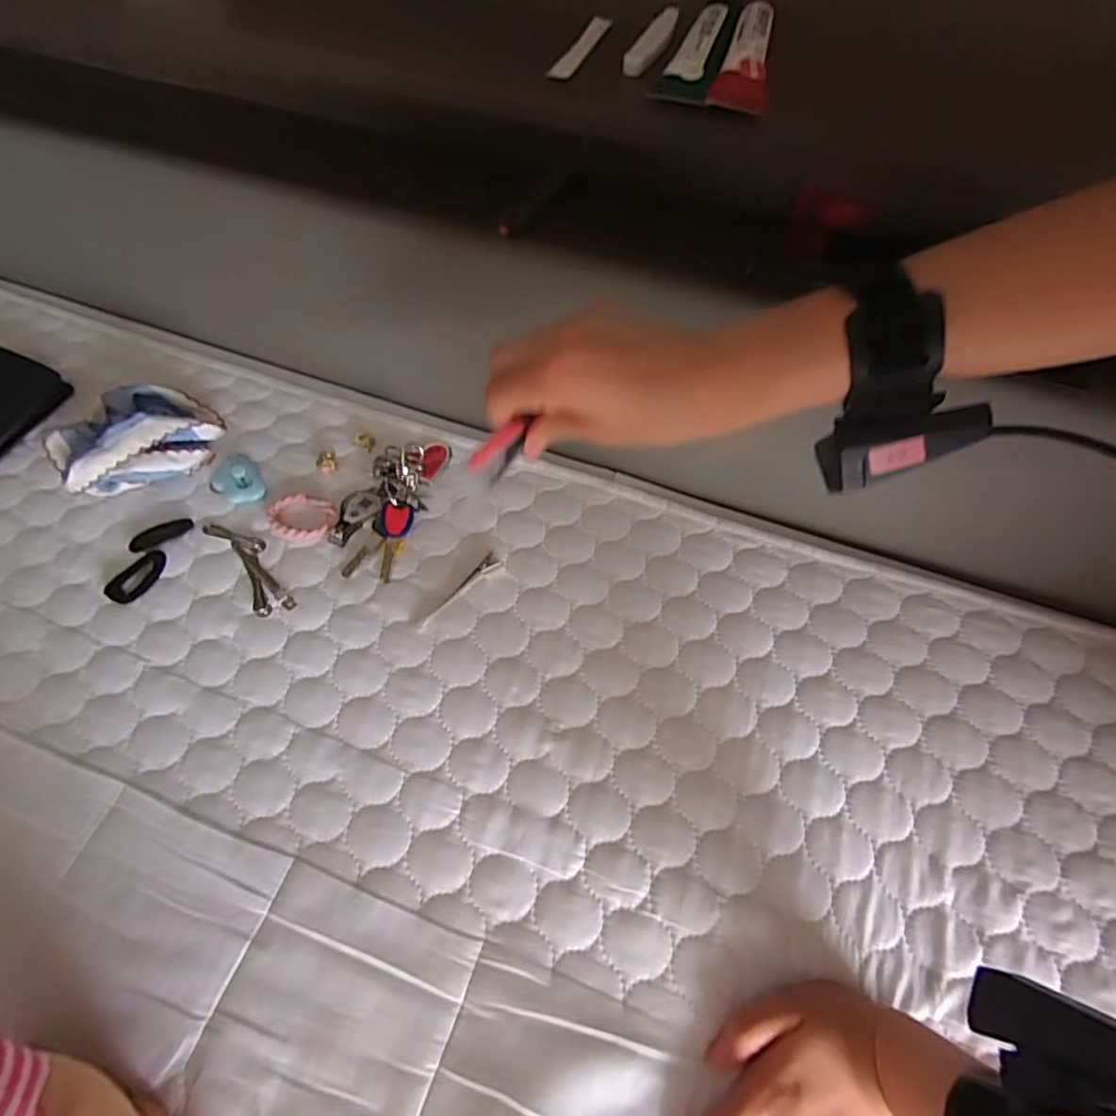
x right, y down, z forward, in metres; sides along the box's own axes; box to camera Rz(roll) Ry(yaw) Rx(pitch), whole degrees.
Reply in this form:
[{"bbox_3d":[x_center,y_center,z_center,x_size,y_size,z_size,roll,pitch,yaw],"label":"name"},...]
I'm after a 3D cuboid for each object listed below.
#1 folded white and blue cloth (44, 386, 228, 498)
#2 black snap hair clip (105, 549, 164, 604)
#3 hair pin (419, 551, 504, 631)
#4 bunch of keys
[{"bbox_3d":[-0.378,-0.111,0.520,0.114,0.059,0.129,37,67,19],"label":"folded white and blue cloth"},{"bbox_3d":[-0.343,0.013,0.480,0.030,0.007,0.049,28,64,15],"label":"black snap hair clip"},{"bbox_3d":[-0.078,0.028,0.474,0.014,0.004,0.084,36,66,18],"label":"hair pin"},{"bbox_3d":[-0.149,-0.052,0.509,0.068,0.020,0.137,18,62,10],"label":"bunch of keys"}]

